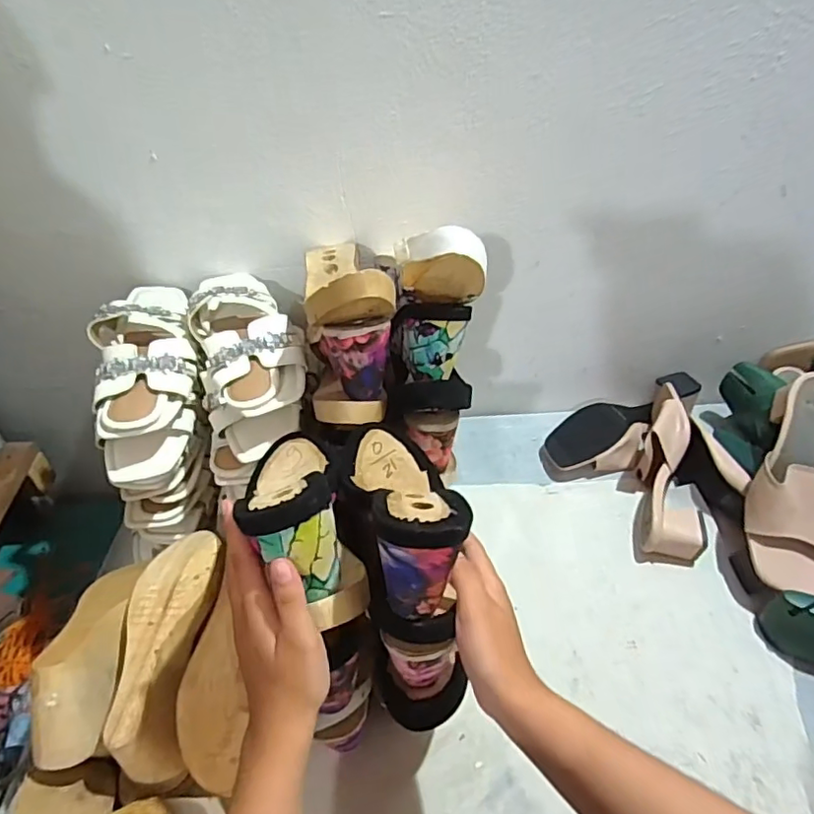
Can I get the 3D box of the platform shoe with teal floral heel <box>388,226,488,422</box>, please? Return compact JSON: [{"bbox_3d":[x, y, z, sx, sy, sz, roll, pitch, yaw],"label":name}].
[{"bbox_3d":[0.029,-0.081,0.562,0.089,0.194,0.101,1,45,5],"label":"platform shoe with teal floral heel"}]

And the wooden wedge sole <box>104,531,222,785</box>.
[{"bbox_3d":[-0.233,0.232,0.555,0.078,0.062,0.214,-1,44,3],"label":"wooden wedge sole"}]

